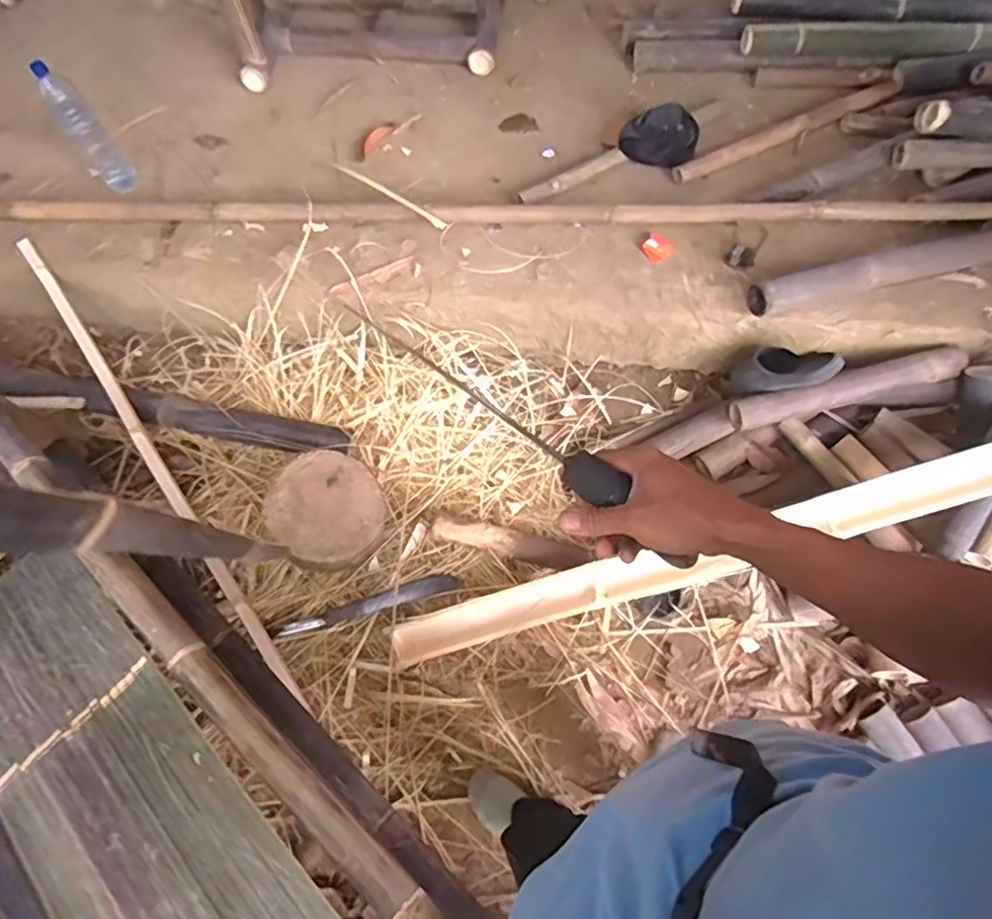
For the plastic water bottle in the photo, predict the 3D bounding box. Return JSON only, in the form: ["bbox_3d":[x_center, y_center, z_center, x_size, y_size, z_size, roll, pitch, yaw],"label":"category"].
[{"bbox_3d":[-1.016,-0.816,1.492,0.090,0.282,0.108,-38,70,-13],"label":"plastic water bottle"}]

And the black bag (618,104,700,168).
[{"bbox_3d":[0.414,-0.822,1.544,0.196,0.107,0.121,11,68,8],"label":"black bag"}]

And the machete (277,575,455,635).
[{"bbox_3d":[-0.289,0.334,1.403,0.405,0.024,0.044,-17,67,-4],"label":"machete"}]

